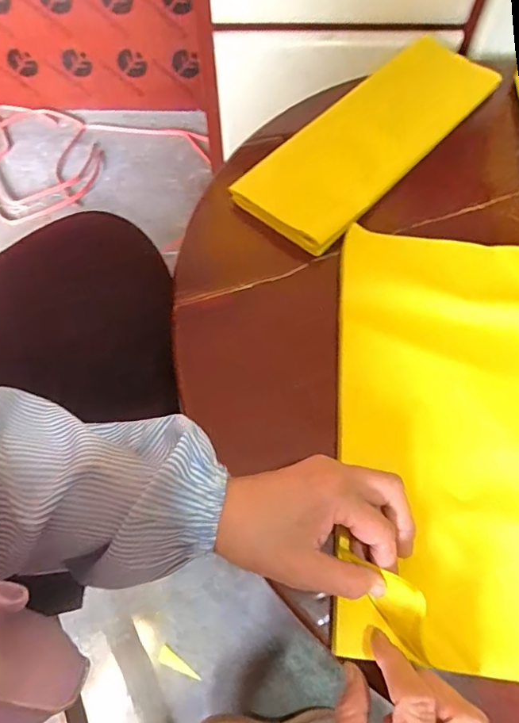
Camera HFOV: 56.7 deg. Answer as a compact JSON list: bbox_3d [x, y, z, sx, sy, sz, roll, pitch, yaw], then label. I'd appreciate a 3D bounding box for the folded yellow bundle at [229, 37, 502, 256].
[{"bbox_3d":[0.126,-0.252,0.525,0.117,0.030,0.341,39,70,17],"label":"folded yellow bundle"}]

